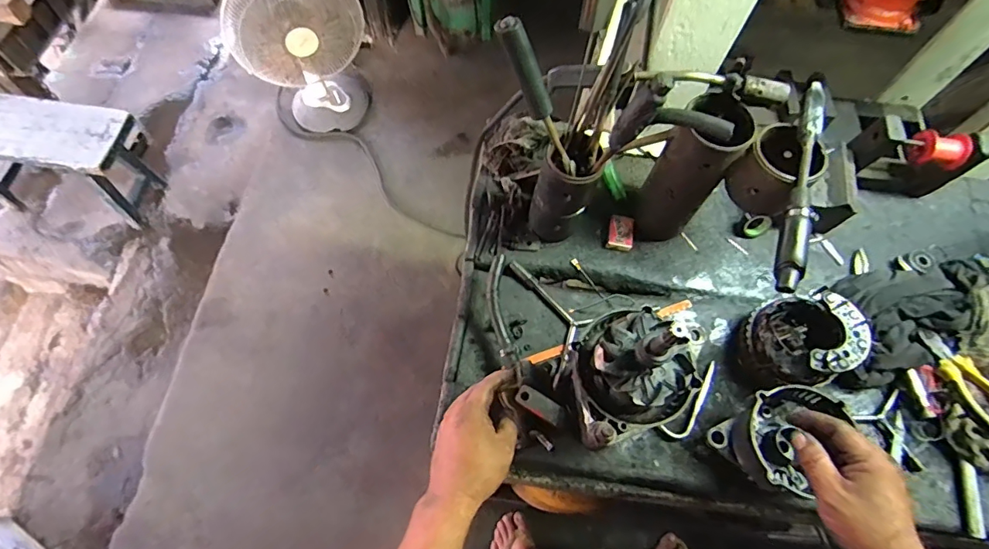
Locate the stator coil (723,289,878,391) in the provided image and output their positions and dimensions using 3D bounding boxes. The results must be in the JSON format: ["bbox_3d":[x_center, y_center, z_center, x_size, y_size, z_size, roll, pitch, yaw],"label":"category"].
[{"bbox_3d":[0.408,0.092,0.676,0.123,0.119,0.118,1,66,-2],"label":"stator coil"}]

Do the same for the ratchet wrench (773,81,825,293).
[{"bbox_3d":[0.353,-0.107,0.560,0.026,0.036,0.281,19,66,7],"label":"ratchet wrench"}]

